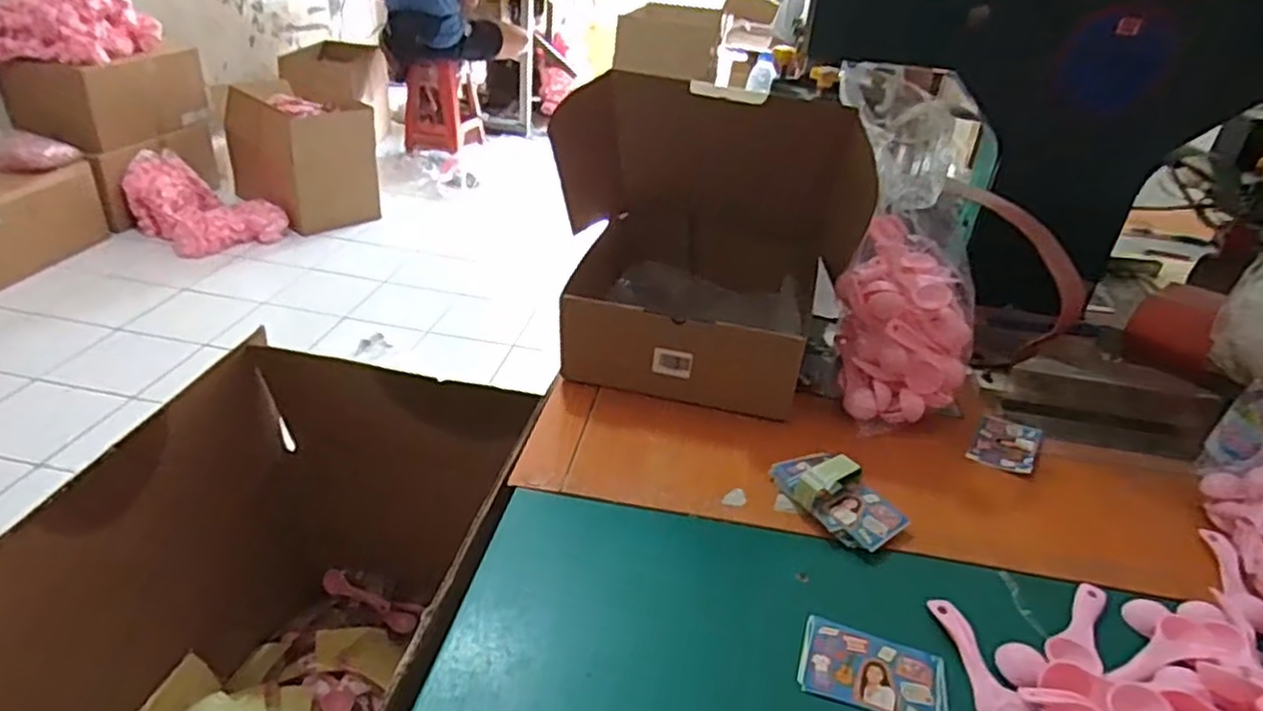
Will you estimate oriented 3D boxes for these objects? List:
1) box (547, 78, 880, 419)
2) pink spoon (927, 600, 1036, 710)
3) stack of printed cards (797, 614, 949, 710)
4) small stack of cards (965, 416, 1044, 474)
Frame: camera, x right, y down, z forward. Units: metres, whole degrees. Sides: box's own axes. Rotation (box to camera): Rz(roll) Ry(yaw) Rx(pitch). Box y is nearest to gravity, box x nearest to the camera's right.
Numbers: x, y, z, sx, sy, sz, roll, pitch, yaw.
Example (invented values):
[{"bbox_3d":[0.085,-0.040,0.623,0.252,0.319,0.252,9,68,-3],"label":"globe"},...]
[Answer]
[{"bbox_3d":[0.068,-0.145,0.839,0.322,0.286,0.290,11,31,8],"label":"box"},{"bbox_3d":[0.253,0.220,0.522,0.033,0.019,0.113,6,31,-2],"label":"pink spoon"},{"bbox_3d":[0.173,0.224,0.514,0.099,0.004,0.068,15,32,13],"label":"stack of printed cards"},{"bbox_3d":[0.402,0.092,0.772,0.061,0.006,0.099,11,29,34],"label":"small stack of cards"}]

